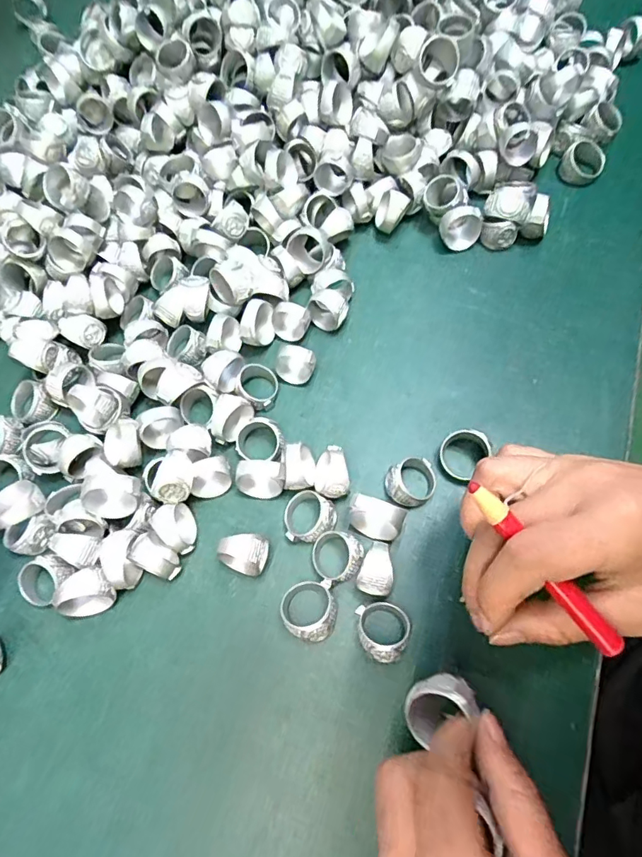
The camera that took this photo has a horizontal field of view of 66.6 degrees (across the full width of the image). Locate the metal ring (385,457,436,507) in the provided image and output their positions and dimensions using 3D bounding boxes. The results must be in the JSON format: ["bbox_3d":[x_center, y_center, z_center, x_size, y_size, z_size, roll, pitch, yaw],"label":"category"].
[{"bbox_3d":[0.049,0.027,0.258,0.029,0.016,0.024,-33,69,-11],"label":"metal ring"}]

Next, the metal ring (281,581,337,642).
[{"bbox_3d":[-0.006,0.087,0.235,0.026,0.018,0.025,-1,67,3],"label":"metal ring"}]

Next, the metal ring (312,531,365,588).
[{"bbox_3d":[0.008,0.065,0.244,0.025,0.016,0.027,-1,67,3],"label":"metal ring"}]

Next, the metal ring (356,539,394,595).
[{"bbox_3d":[0.028,0.069,0.239,0.016,0.018,0.025,18,69,11],"label":"metal ring"}]

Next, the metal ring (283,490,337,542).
[{"bbox_3d":[-0.006,0.047,0.254,0.026,0.015,0.027,-1,67,3],"label":"metal ring"}]

